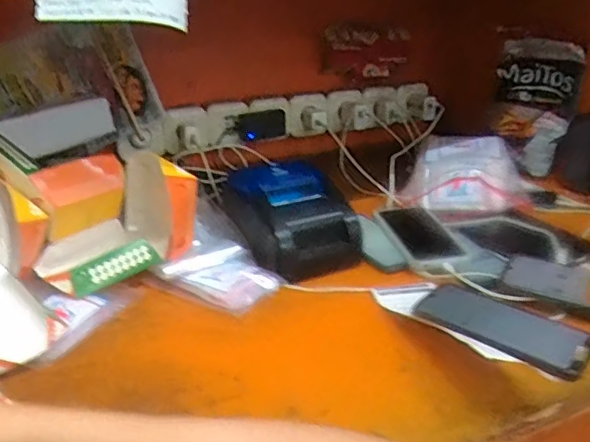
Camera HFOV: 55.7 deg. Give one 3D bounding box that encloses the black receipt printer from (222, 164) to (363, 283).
[{"bbox_3d":[-0.006,-0.013,0.736,0.135,0.090,0.174,-11,25,-24],"label":"black receipt printer"}]

